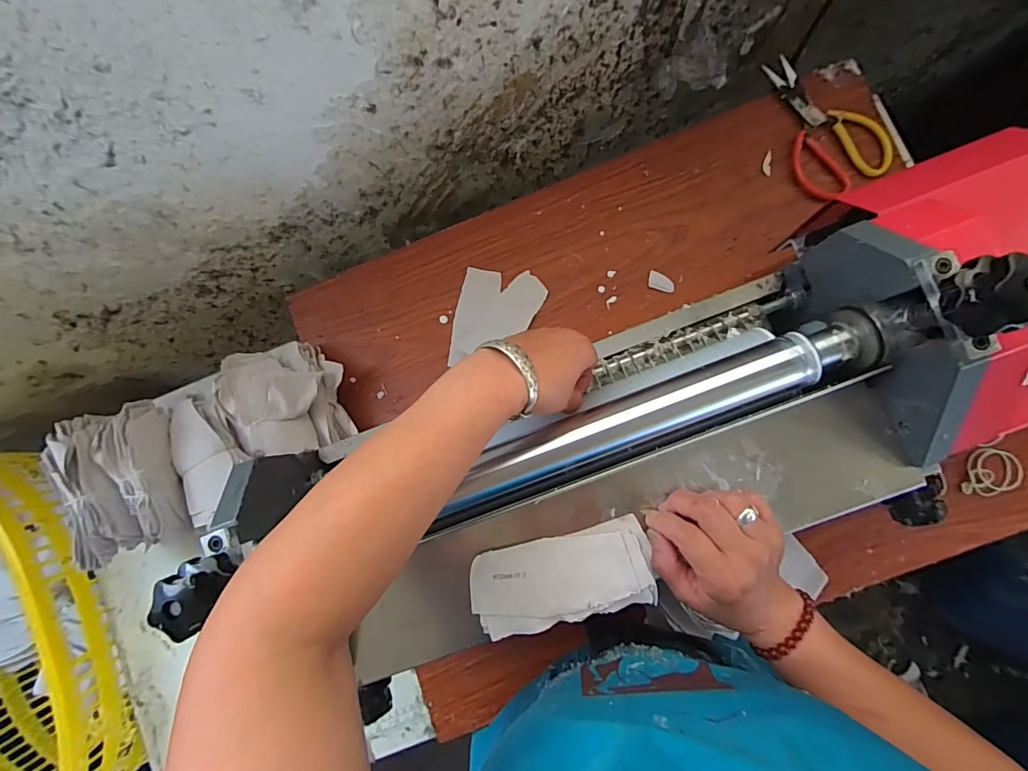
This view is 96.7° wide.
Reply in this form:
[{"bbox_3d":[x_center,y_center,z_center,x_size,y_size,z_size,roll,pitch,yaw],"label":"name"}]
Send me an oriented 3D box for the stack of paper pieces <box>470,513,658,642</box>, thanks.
[{"bbox_3d":[0.039,0.160,0.380,0.147,0.008,0.069,-17,84,4],"label":"stack of paper pieces"}]

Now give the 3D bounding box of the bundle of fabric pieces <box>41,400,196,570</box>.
[{"bbox_3d":[-0.451,0.110,0.520,0.097,0.069,0.162,-18,84,3],"label":"bundle of fabric pieces"}]

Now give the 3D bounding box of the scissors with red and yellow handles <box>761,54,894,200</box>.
[{"bbox_3d":[0.397,-0.334,0.576,0.114,0.012,0.188,-18,84,3],"label":"scissors with red and yellow handles"}]

